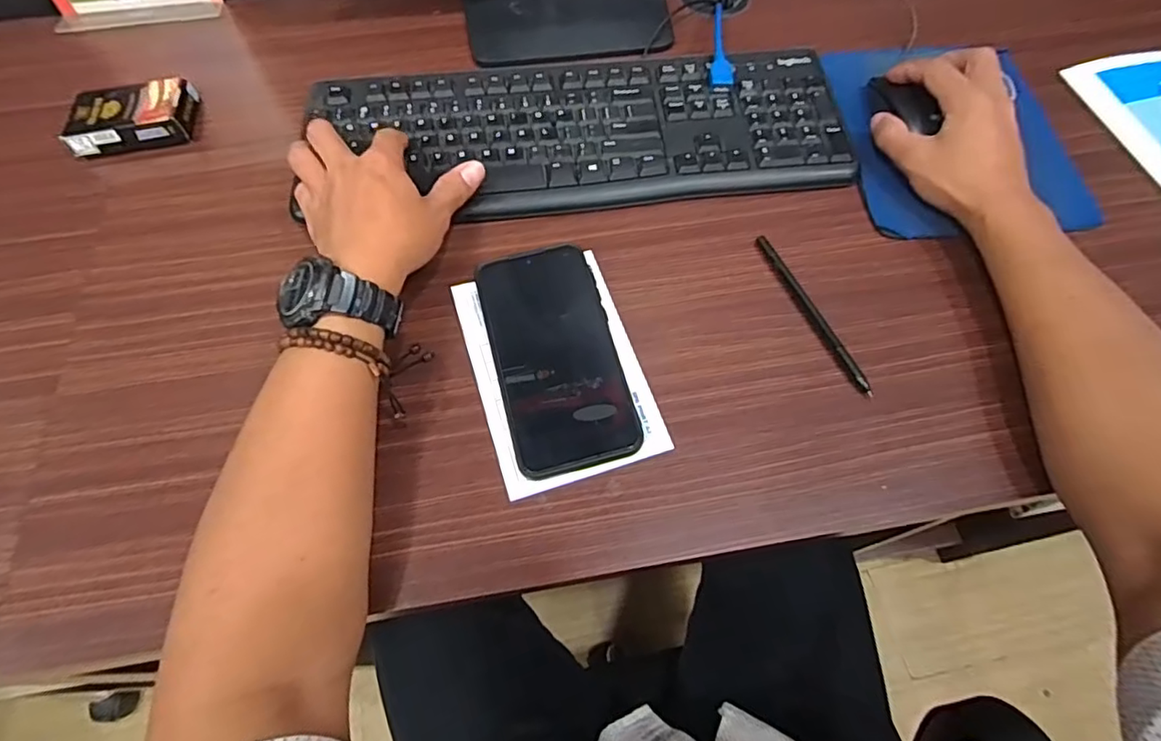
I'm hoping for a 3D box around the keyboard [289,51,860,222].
[{"bbox_3d":[0.000,-0.195,0.469,0.422,0.017,0.162,1,64,0],"label":"keyboard"}]

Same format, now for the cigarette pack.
[{"bbox_3d":[-0.372,-0.211,0.479,0.091,0.024,0.065,-12,64,-6],"label":"cigarette pack"}]

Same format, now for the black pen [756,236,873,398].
[{"bbox_3d":[0.162,-0.041,0.403,0.007,0.008,0.137,-21,66,-10],"label":"black pen"}]

